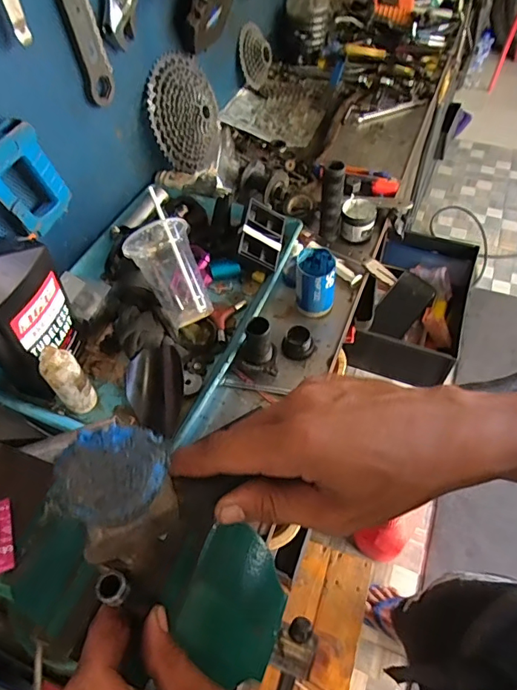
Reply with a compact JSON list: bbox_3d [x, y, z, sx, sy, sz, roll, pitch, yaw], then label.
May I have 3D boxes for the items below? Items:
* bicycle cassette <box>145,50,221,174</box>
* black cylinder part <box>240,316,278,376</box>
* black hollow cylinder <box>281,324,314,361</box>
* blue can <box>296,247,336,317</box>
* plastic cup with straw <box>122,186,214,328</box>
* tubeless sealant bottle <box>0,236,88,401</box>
[{"bbox_3d":[-0.119,-0.409,0.837,0.034,0.181,0.183,8,69,36],"label":"bicycle cassette"},{"bbox_3d":[0.000,0.004,0.614,0.046,0.069,0.050,-3,52,0],"label":"black cylinder part"},{"bbox_3d":[0.052,-0.004,0.646,0.038,0.029,0.039,-1,52,2],"label":"black hollow cylinder"},{"bbox_3d":[0.080,-0.087,0.670,0.051,0.084,0.052,-1,52,2],"label":"blue can"},{"bbox_3d":[-0.126,-0.110,0.657,0.087,0.081,0.170,-24,88,-15],"label":"plastic cup with straw"},{"bbox_3d":[-0.271,-0.038,0.540,0.065,0.252,0.109,5,53,6],"label":"tubeless sealant bottle"}]

